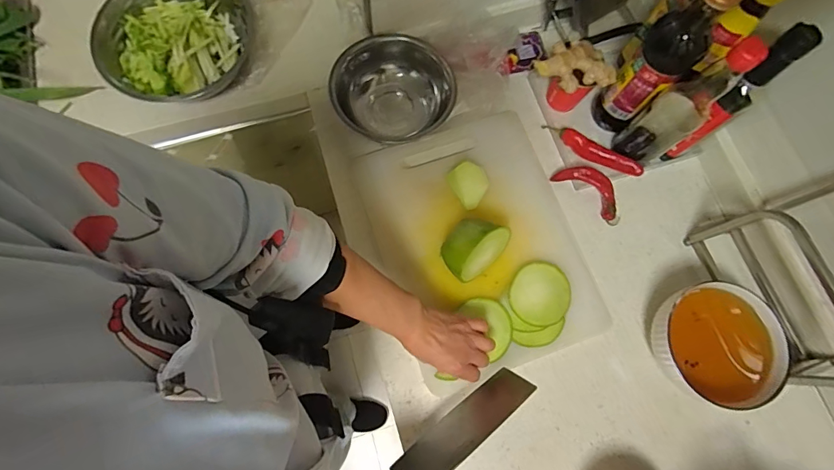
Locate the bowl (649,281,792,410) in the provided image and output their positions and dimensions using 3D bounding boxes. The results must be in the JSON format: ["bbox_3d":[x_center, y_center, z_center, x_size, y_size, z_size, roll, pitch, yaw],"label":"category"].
[{"bbox_3d":[0.390,0.147,0.558,0.153,0.092,0.156,-16,76,-6],"label":"bowl"}]

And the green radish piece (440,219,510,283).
[{"bbox_3d":[0.076,0.016,0.564,0.091,0.067,0.066,-39,79,-11],"label":"green radish piece"}]

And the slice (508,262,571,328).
[{"bbox_3d":[0.172,0.082,0.582,0.089,0.005,0.084,2,77,-7],"label":"slice"}]

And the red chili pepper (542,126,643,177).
[{"bbox_3d":[0.273,-0.133,0.657,0.156,0.035,0.034,38,77,8],"label":"red chili pepper"}]

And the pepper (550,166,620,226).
[{"bbox_3d":[0.270,-0.068,0.639,0.118,0.039,0.041,39,77,8],"label":"pepper"}]

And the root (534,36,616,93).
[{"bbox_3d":[0.230,-0.240,0.603,0.082,0.030,0.083,-28,77,-9],"label":"root"}]

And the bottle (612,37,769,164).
[{"bbox_3d":[0.356,-0.170,0.561,0.074,0.242,0.070,-31,78,-10],"label":"bottle"}]

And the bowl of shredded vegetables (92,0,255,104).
[{"bbox_3d":[-0.364,-0.310,0.650,0.211,0.084,0.221,0,75,-2],"label":"bowl of shredded vegetables"}]

